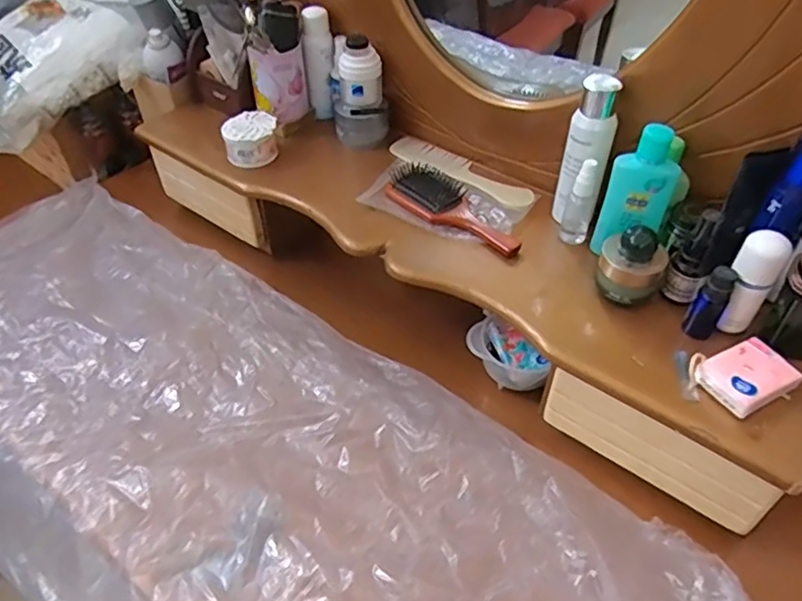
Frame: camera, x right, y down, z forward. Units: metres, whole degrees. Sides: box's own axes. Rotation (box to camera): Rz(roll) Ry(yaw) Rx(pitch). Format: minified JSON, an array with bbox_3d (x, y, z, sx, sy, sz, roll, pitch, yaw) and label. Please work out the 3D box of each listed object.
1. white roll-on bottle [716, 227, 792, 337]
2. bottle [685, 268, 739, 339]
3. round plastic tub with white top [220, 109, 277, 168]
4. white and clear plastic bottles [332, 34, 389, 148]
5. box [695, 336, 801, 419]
[{"bbox_3d":[0.321,-0.015,0.564,0.041,0.096,0.037,29,52,26],"label":"white roll-on bottle"},{"bbox_3d":[0.294,0.003,0.576,0.029,0.069,0.030,29,52,26],"label":"bottle"},{"bbox_3d":[-0.199,-0.214,0.812,0.073,0.049,0.061,-8,45,-8],"label":"round plastic tub with white top"},{"bbox_3d":[-0.056,-0.282,0.821,0.074,0.127,0.065,-5,45,-5],"label":"white and clear plastic bottles"},{"bbox_3d":[0.310,0.067,0.543,0.079,0.019,0.054,-20,48,-19],"label":"box"}]

